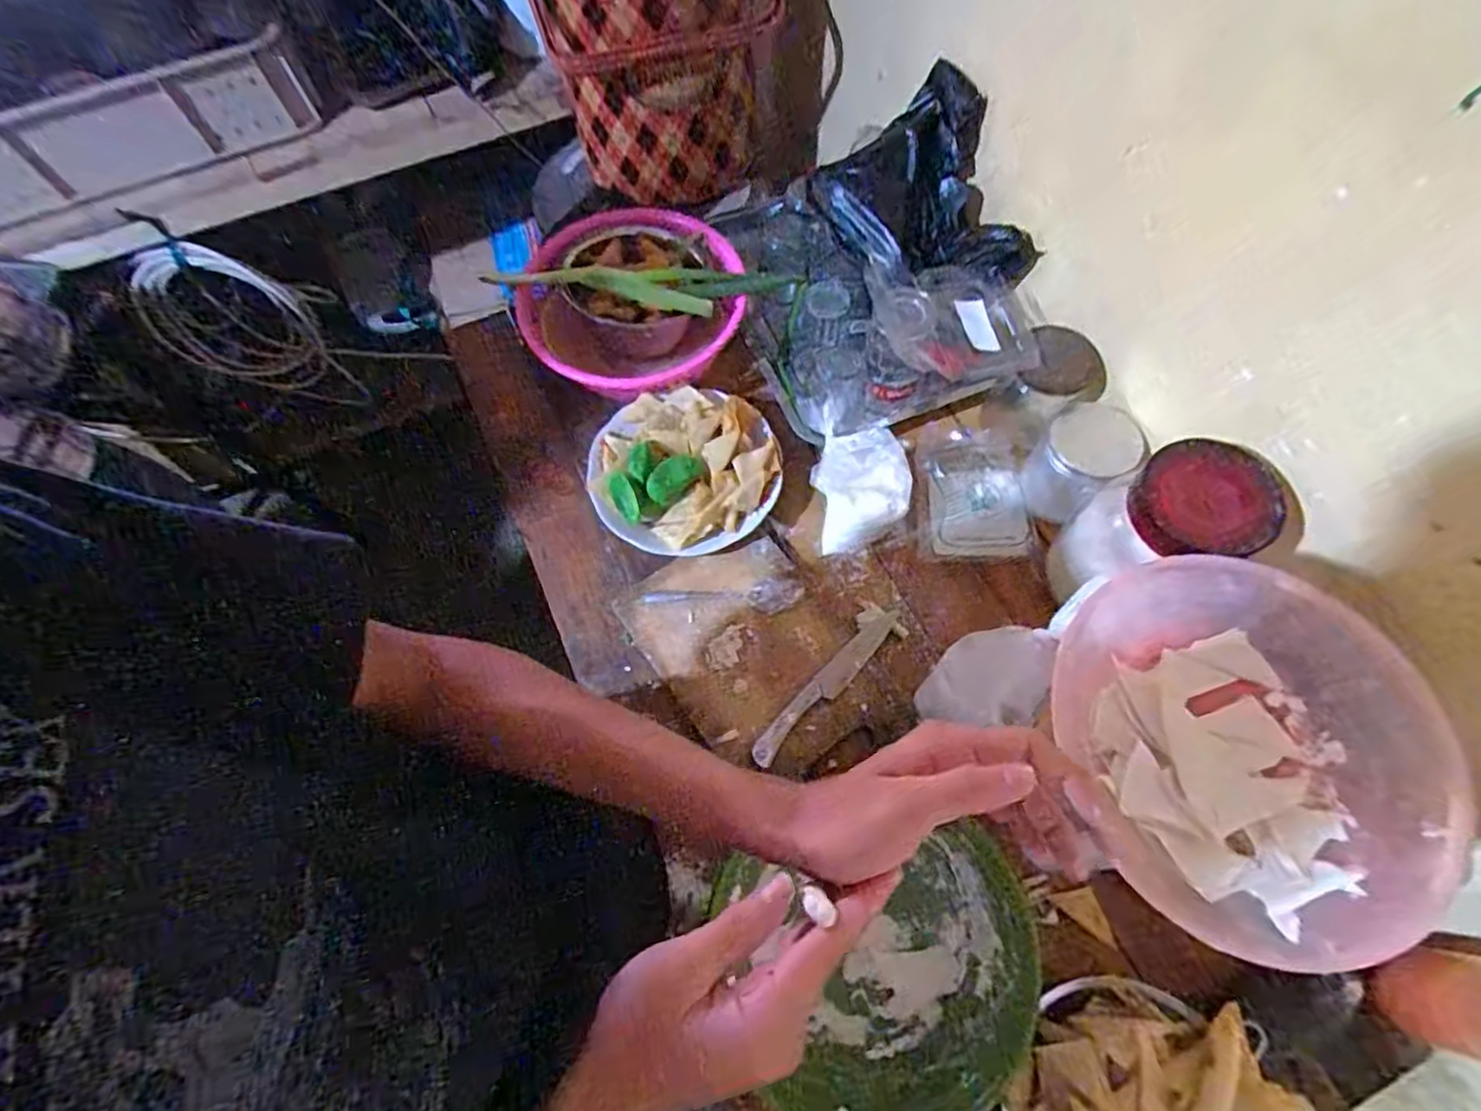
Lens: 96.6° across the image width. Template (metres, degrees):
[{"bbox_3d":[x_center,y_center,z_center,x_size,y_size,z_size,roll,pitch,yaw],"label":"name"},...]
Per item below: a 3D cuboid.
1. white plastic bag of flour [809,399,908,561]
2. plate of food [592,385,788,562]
[{"bbox_3d":[0.123,-0.080,0.681,0.093,0.089,0.125,-1,66,1],"label":"white plastic bag of flour"},{"bbox_3d":[-0.060,-0.094,0.702,0.195,0.072,0.187,-1,66,1],"label":"plate of food"}]

